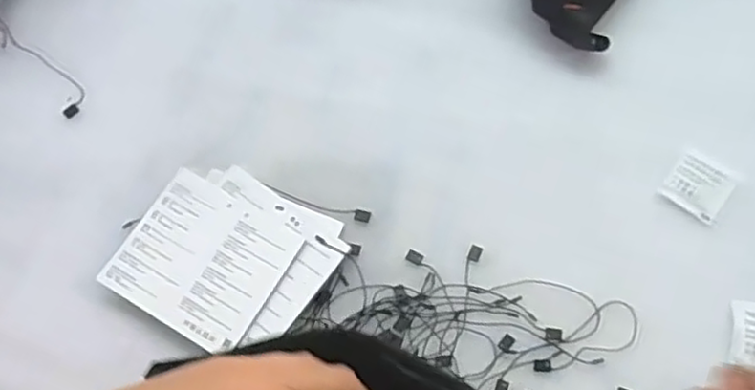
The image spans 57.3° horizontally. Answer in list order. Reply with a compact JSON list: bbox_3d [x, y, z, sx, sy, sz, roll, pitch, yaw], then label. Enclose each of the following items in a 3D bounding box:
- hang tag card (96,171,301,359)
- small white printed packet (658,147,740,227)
[{"bbox_3d":[-0.111,0.041,0.438,0.099,0.004,0.089,29,72,10],"label":"hang tag card"},{"bbox_3d":[0.212,-0.006,0.453,0.039,0.004,0.040,34,73,14],"label":"small white printed packet"}]

